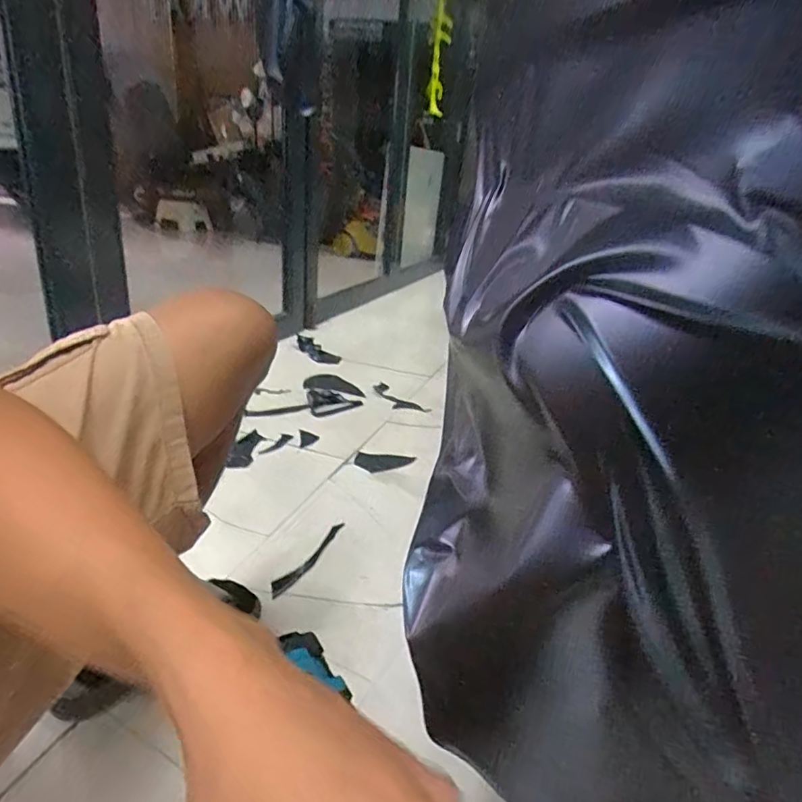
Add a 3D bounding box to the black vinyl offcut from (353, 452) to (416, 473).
[{"bbox_3d":[-0.040,0.143,1.217,0.134,0.011,0.083,7,23,6],"label":"black vinyl offcut"}]

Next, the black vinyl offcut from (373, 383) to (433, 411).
[{"bbox_3d":[-0.014,-0.004,1.539,0.070,0.010,0.223,-13,31,-38],"label":"black vinyl offcut"}]

